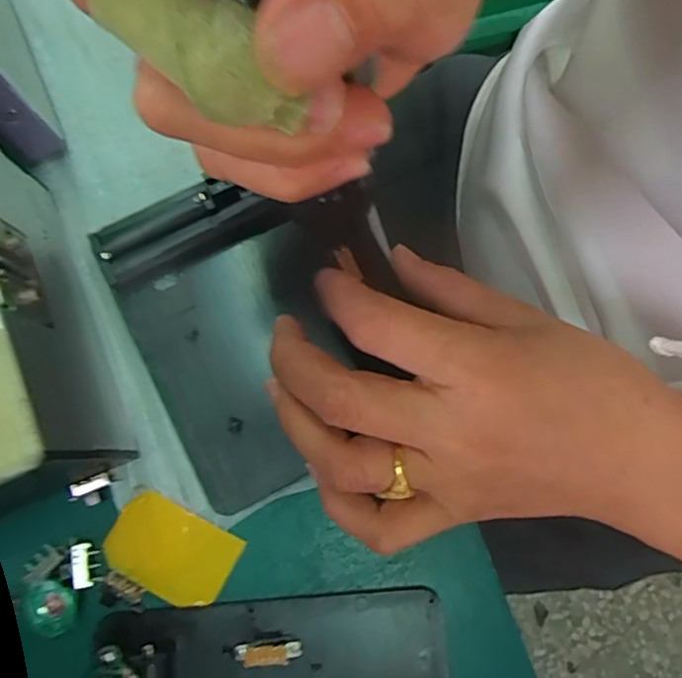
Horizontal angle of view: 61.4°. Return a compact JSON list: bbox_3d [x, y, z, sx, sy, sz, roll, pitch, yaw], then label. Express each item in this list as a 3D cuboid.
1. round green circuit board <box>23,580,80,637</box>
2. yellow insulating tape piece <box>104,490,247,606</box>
[{"bbox_3d":[-0.111,0.102,0.218,0.023,0.004,0.019,18,79,5],"label":"round green circuit board"},{"bbox_3d":[-0.067,0.083,0.224,0.049,0.004,0.032,25,80,6],"label":"yellow insulating tape piece"}]

